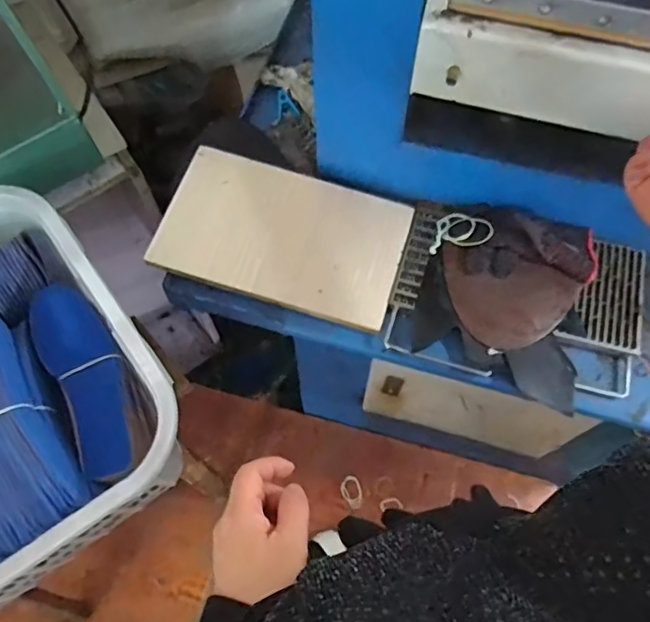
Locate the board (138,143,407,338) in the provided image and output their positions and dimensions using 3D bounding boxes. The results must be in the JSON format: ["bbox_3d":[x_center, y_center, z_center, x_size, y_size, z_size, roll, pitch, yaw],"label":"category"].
[{"bbox_3d":[-0.054,-0.099,0.735,0.303,0.023,0.185,15,66,7],"label":"board"}]

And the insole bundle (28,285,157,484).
[{"bbox_3d":[-0.281,0.086,0.698,0.086,0.068,0.246,-27,68,-12],"label":"insole bundle"}]

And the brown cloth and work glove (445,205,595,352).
[{"bbox_3d":[0.229,-0.056,0.695,0.183,0.054,0.169,-39,71,-17],"label":"brown cloth and work glove"}]

